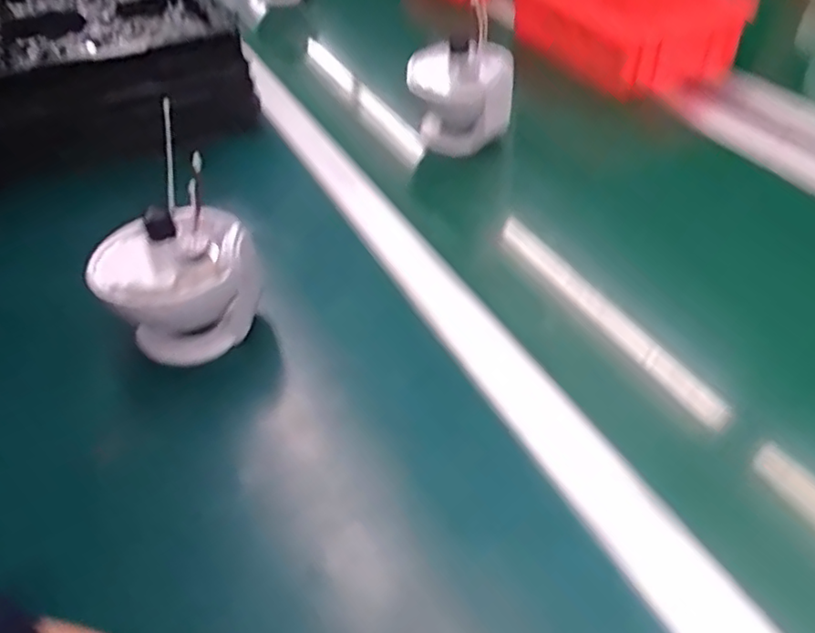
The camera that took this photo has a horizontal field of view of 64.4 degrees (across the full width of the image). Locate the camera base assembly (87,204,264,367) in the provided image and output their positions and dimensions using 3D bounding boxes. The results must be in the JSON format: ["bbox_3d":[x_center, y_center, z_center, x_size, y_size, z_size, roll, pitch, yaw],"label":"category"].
[{"bbox_3d":[-0.186,-0.028,0.527,0.117,0.112,0.111,-24,49,-21],"label":"camera base assembly"}]

